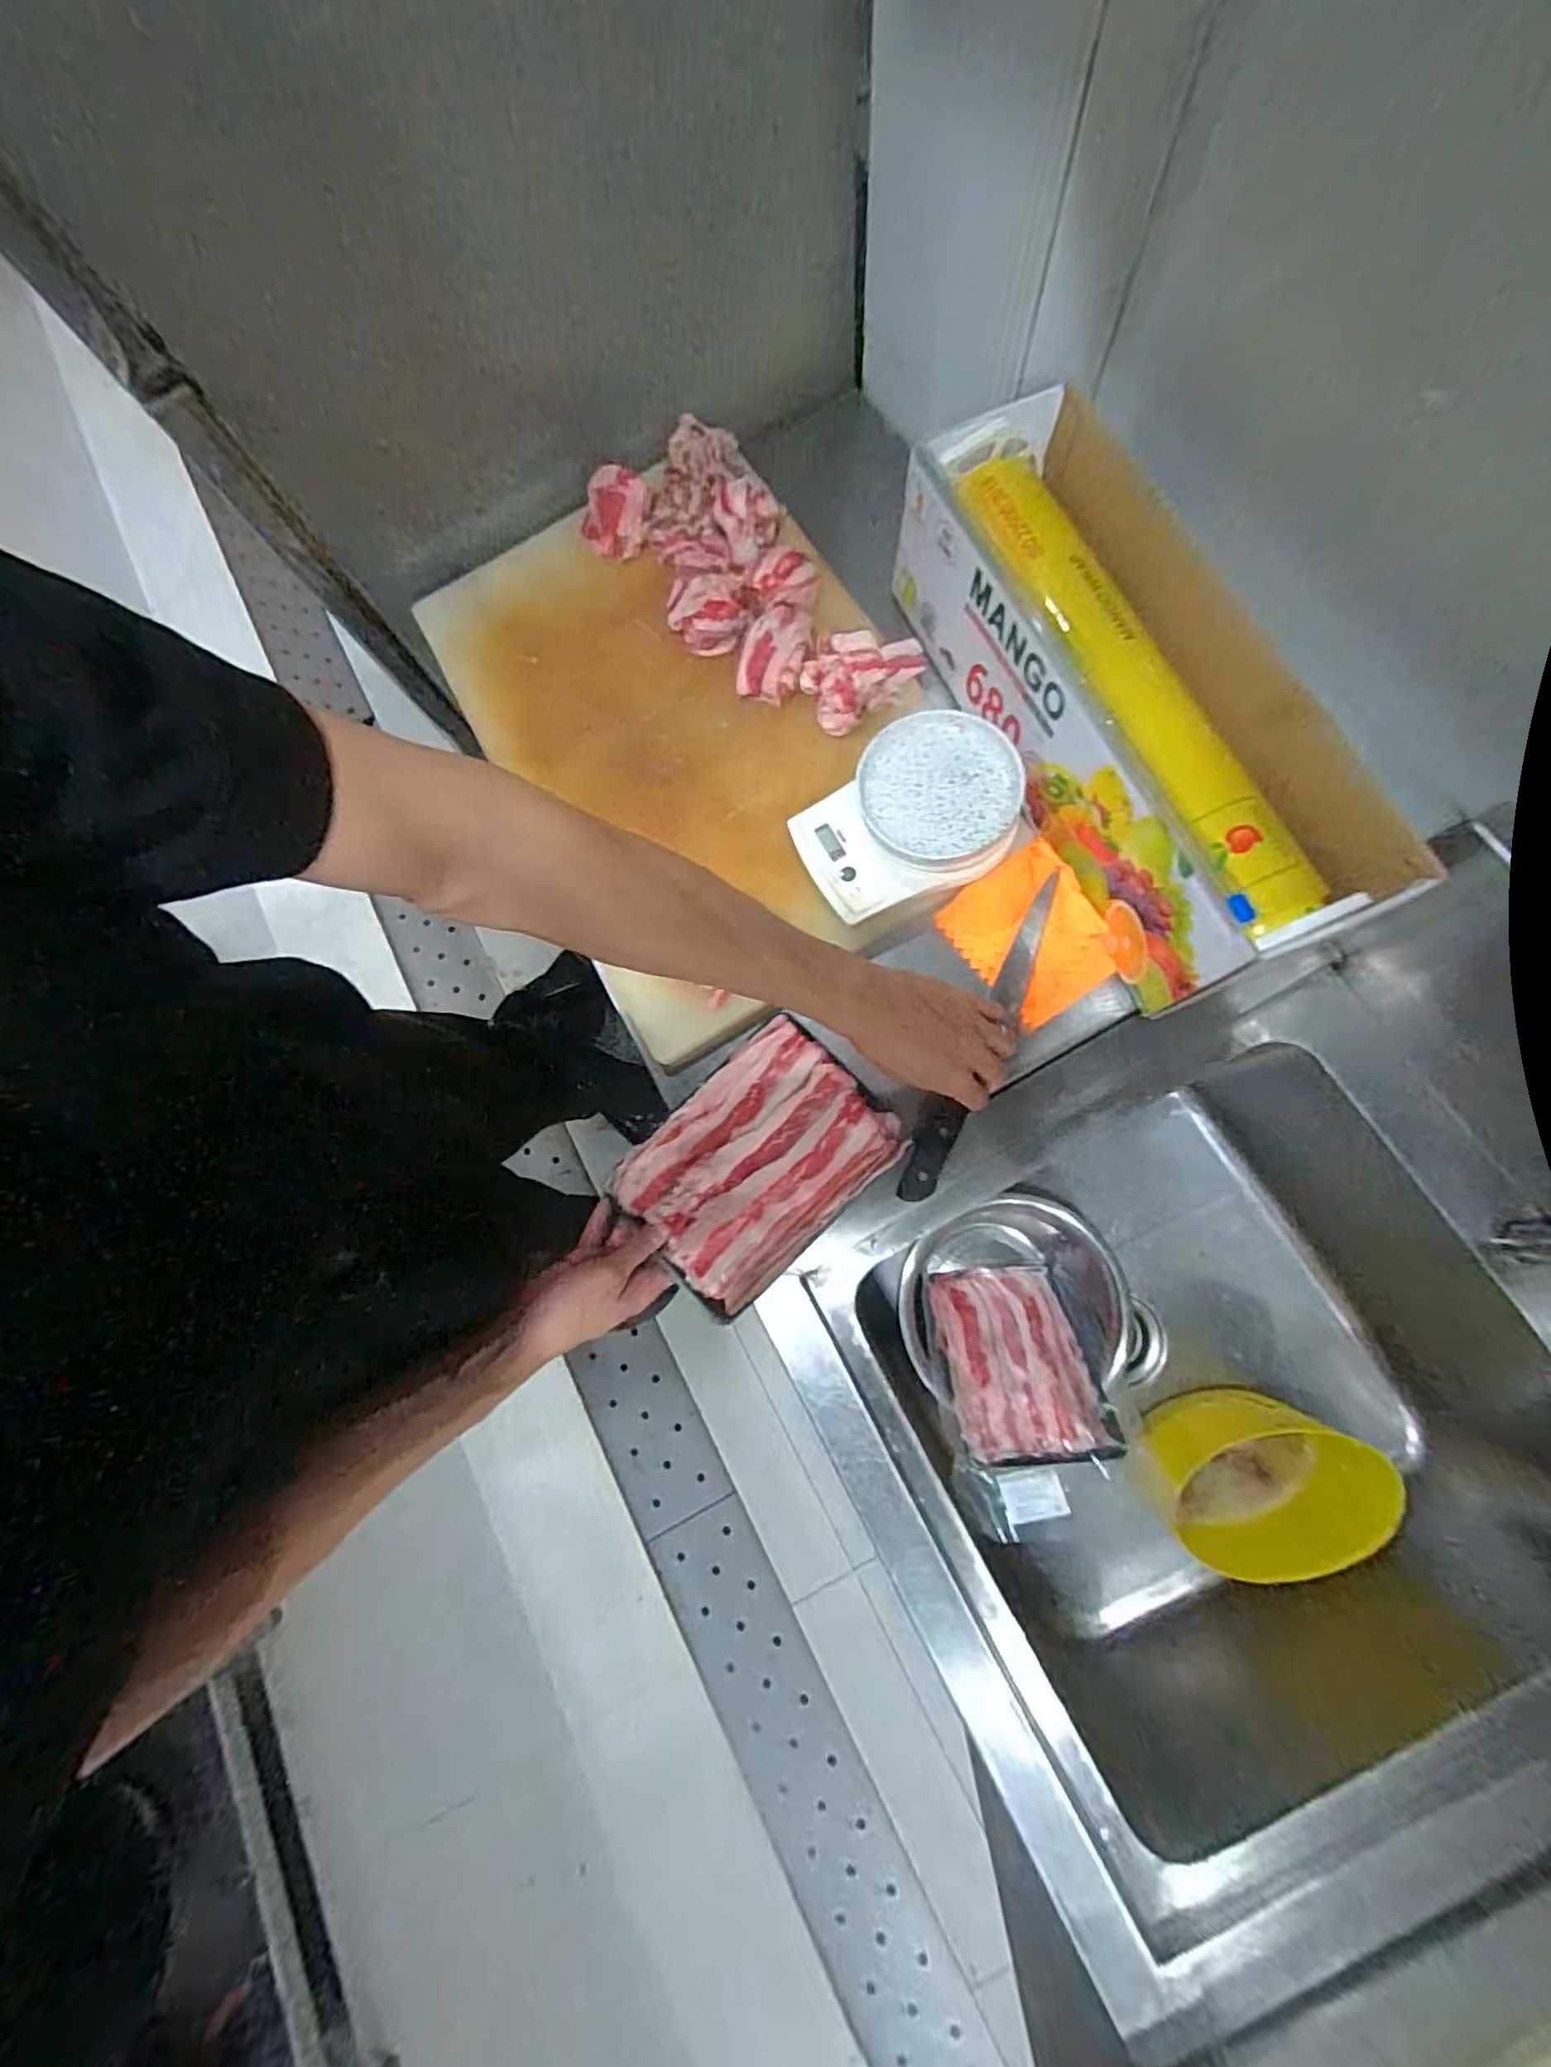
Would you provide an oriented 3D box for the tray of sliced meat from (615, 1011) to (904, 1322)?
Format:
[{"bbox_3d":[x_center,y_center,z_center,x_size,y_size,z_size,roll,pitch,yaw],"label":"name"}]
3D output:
[{"bbox_3d":[-0.017,0.107,0.546,0.211,0.027,0.155,-44,78,-9],"label":"tray of sliced meat"}]

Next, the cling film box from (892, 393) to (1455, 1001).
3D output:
[{"bbox_3d":[0.282,-0.278,0.551,0.177,0.137,0.496,-23,76,2],"label":"cling film box"}]

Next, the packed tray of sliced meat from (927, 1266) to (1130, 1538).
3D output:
[{"bbox_3d":[0.268,0.380,0.720,0.171,0.024,0.274,-3,35,3],"label":"packed tray of sliced meat"}]

